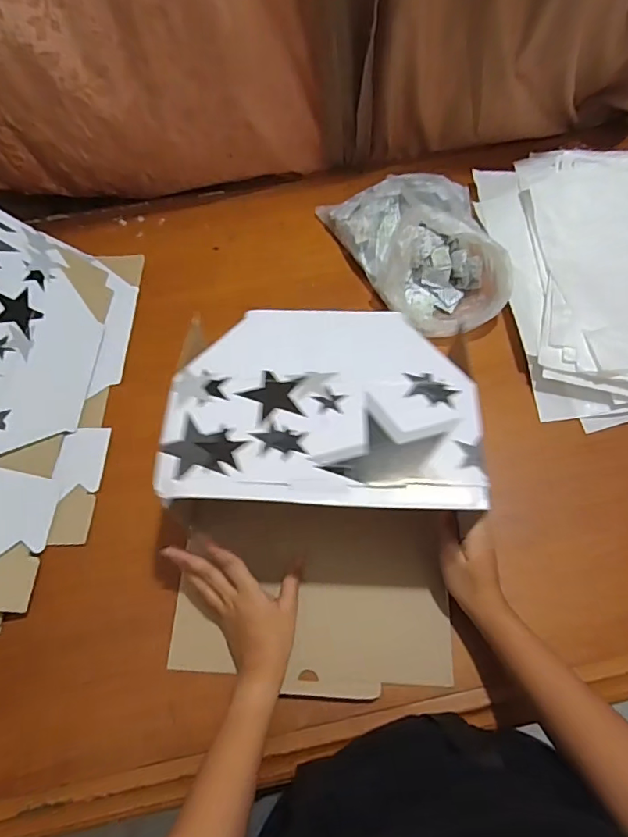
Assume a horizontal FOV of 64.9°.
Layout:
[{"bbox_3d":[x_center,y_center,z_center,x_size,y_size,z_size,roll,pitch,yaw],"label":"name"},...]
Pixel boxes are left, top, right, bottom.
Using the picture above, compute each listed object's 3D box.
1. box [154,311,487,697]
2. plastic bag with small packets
[{"bbox_3d":[0.003,0.076,0.472,0.268,0.138,0.334,1,69,1],"label":"box"},{"bbox_3d":[0.152,-0.249,0.658,0.183,0.094,0.273,-22,67,-10],"label":"plastic bag with small packets"}]

